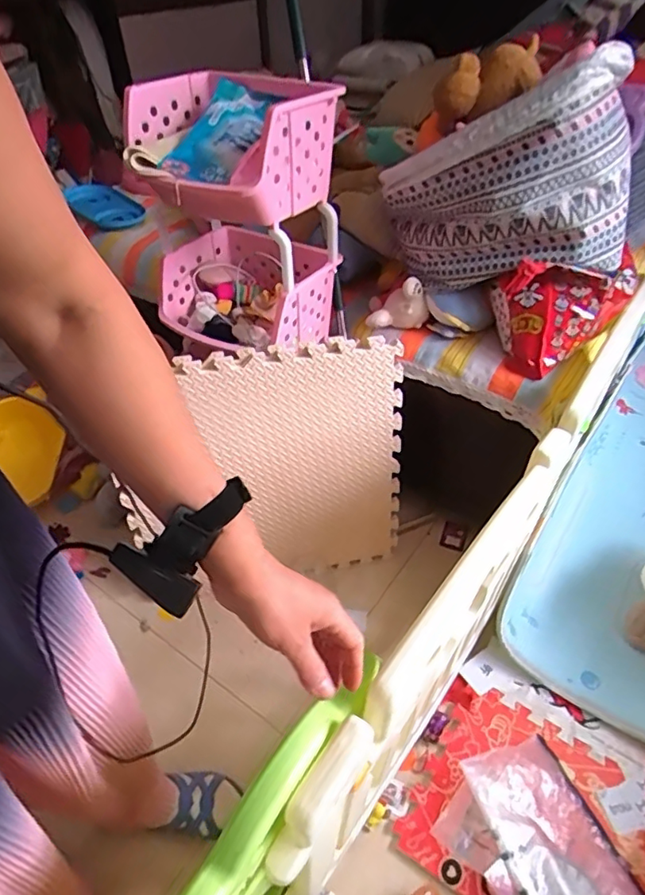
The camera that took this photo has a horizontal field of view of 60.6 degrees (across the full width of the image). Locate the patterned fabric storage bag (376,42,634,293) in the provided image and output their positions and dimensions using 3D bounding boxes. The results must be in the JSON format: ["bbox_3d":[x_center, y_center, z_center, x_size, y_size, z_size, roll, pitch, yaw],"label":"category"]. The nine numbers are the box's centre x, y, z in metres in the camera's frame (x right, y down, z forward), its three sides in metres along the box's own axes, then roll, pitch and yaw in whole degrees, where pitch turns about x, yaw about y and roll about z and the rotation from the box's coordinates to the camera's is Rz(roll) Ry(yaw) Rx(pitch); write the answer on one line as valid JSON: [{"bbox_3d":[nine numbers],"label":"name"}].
[{"bbox_3d":[0.339,-0.494,1.044,0.442,0.374,0.185,23,49,25],"label":"patterned fabric storage bag"}]

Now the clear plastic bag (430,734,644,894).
[{"bbox_3d":[0.359,0.675,0.908,0.258,0.061,0.327,-19,46,-13],"label":"clear plastic bag"}]

